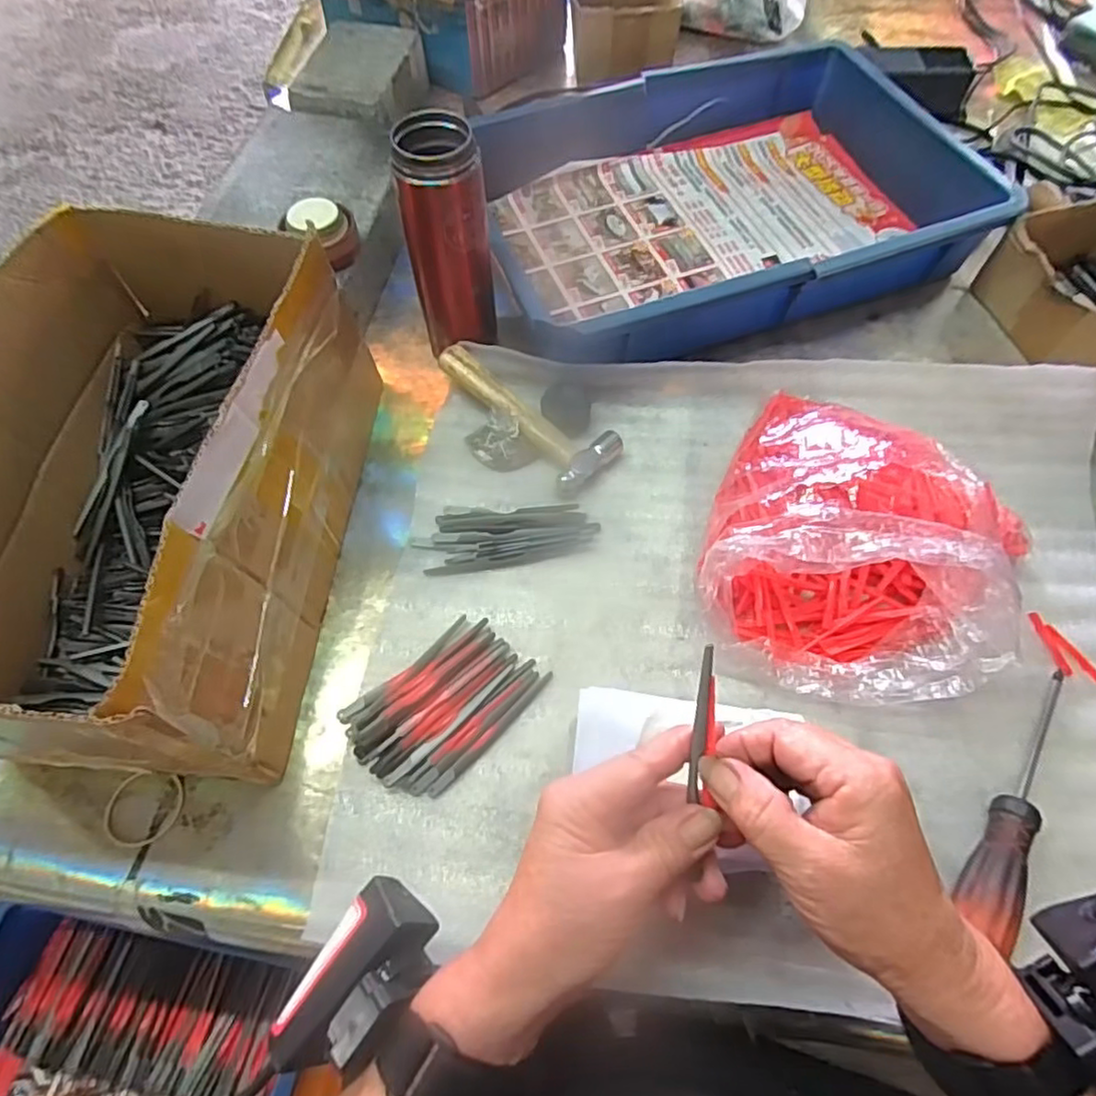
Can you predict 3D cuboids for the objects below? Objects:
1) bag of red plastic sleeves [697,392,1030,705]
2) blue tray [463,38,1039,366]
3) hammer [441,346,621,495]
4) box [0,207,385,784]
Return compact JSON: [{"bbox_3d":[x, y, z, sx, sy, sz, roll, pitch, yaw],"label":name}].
[{"bbox_3d":[0.195,-0.010,0.412,0.188,0.111,0.191,33,67,15],"label":"bag of red plastic sleeves"},{"bbox_3d":[0.149,-0.319,0.600,0.439,0.072,0.299,-20,64,-11],"label":"blue tray"},{"bbox_3d":[-0.020,-0.108,0.505,0.154,0.034,0.057,38,68,18],"label":"hammer"},{"bbox_3d":[-0.242,-0.040,0.404,0.191,0.145,0.316,4,62,2],"label":"box"}]

